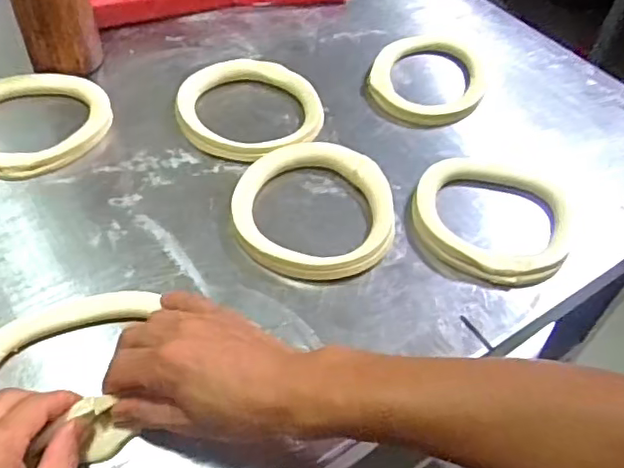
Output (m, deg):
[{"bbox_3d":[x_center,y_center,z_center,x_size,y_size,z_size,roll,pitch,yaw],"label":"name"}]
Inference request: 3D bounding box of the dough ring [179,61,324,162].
[{"bbox_3d":[-0.067,-0.139,0.660,0.156,0.023,0.156,2,49,-2],"label":"dough ring"}]

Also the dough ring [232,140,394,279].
[{"bbox_3d":[0.003,-0.024,0.560,0.147,0.022,0.156,2,49,-2],"label":"dough ring"}]

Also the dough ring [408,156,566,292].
[{"bbox_3d":[0.166,-0.015,0.559,0.145,0.028,0.124,20,51,14],"label":"dough ring"}]

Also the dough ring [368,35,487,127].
[{"bbox_3d":[0.139,-0.189,0.721,0.133,0.017,0.181,17,50,11],"label":"dough ring"}]

